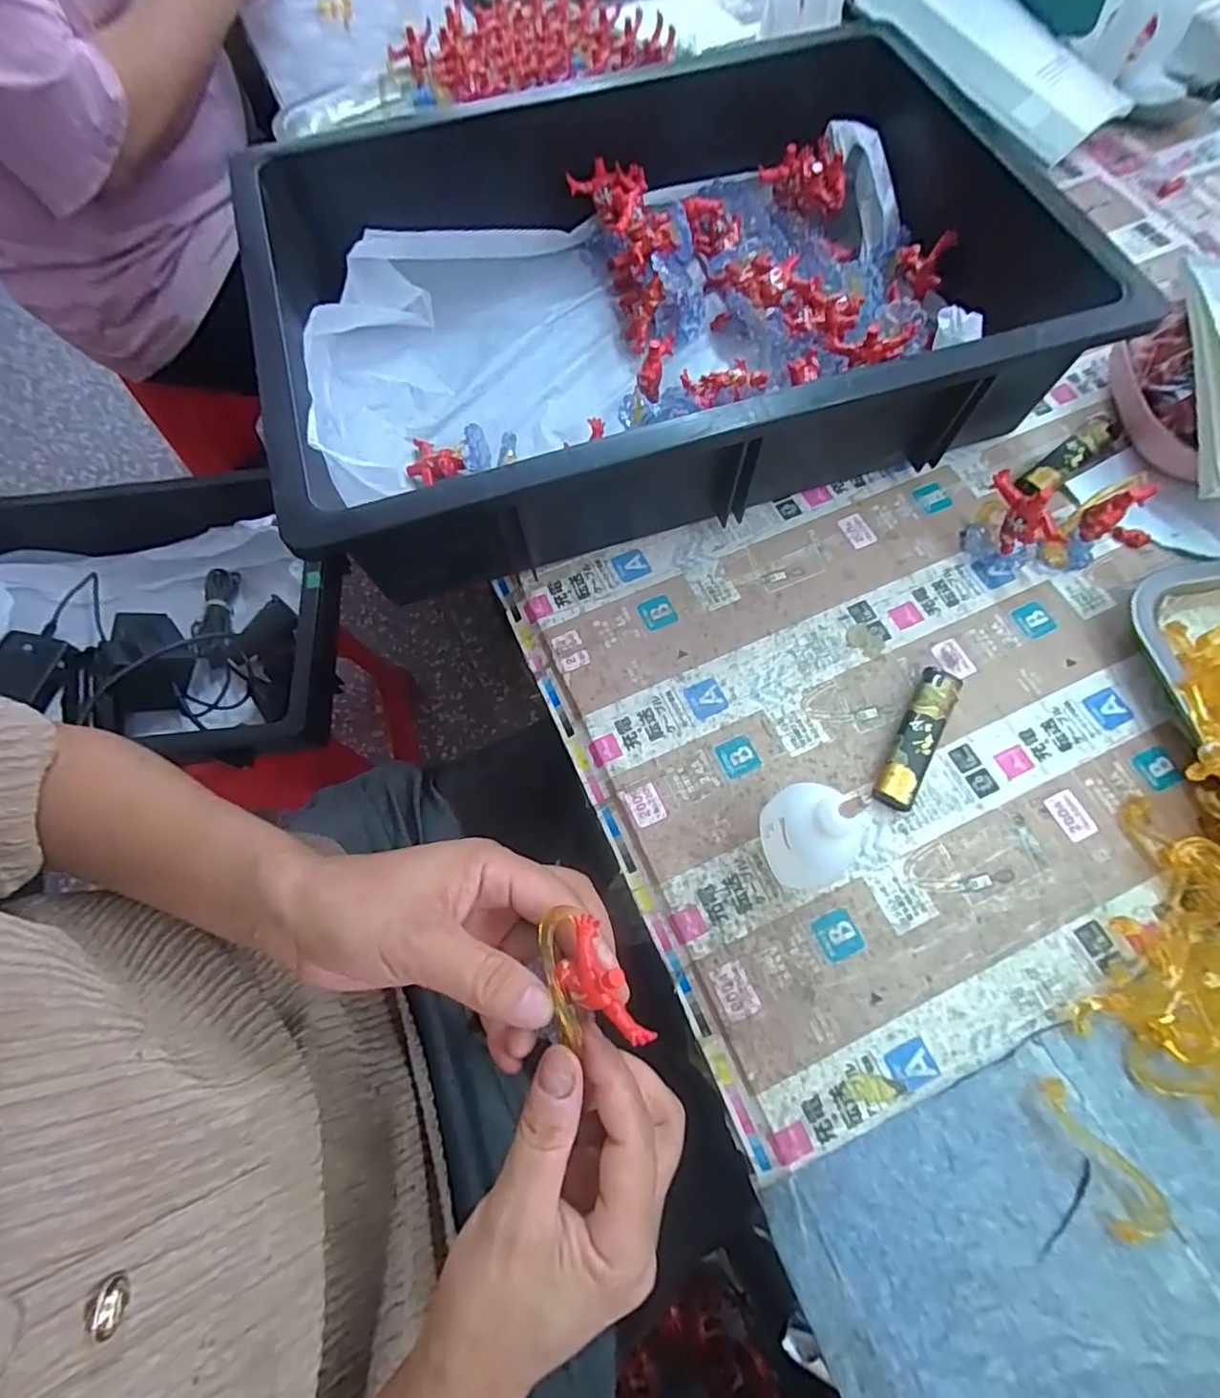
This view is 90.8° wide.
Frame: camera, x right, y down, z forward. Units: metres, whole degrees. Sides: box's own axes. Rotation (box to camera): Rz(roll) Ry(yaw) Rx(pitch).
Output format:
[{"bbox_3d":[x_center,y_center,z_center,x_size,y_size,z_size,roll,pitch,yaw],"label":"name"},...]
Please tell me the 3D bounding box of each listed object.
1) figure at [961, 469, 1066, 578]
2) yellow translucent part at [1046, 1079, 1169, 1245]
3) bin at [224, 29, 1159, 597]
[{"bbox_3d":[0.229,-0.100,0.341,0.042,0.048,0.028,29,73,12],"label":"figure"},{"bbox_3d":[0.203,0.186,0.246,0.024,0.006,0.057,-15,69,-4],"label":"yellow translucent part"},{"bbox_3d":[0.032,-0.254,0.381,0.447,0.097,0.317,-18,69,-4],"label":"bin"}]

